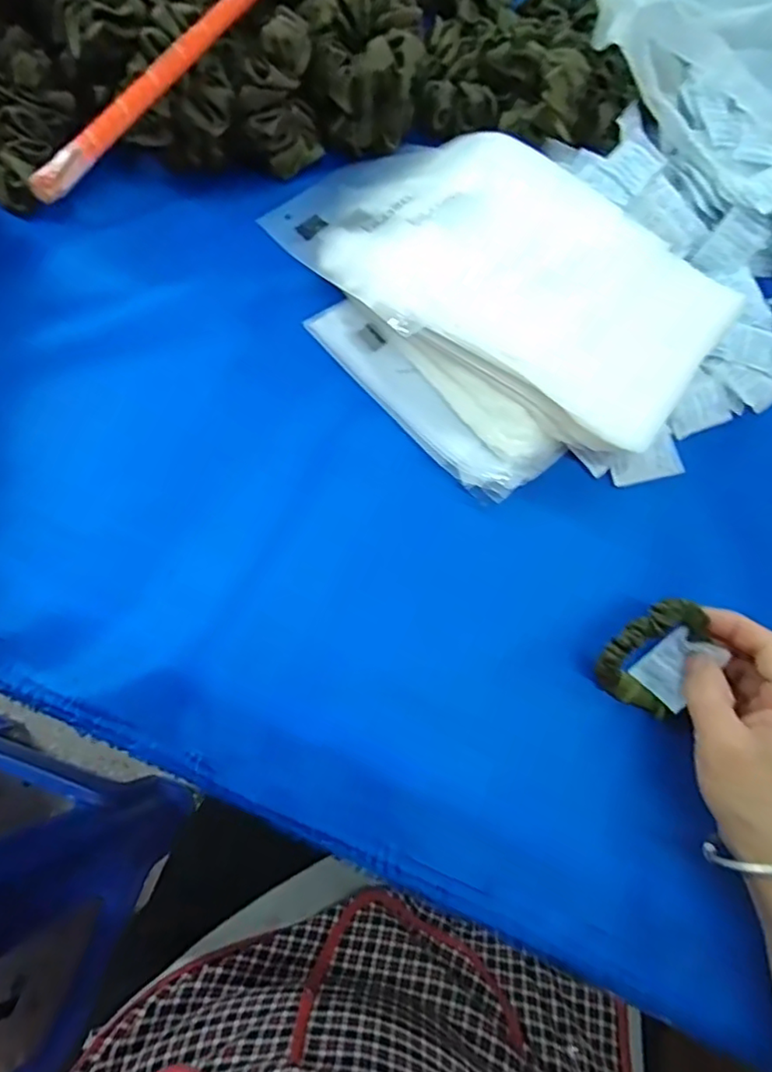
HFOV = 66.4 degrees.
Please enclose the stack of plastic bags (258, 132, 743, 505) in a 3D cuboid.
[{"bbox_3d":[0.060,-0.168,0.394,0.199,0.045,0.292,-43,80,-14],"label":"stack of plastic bags"}]

